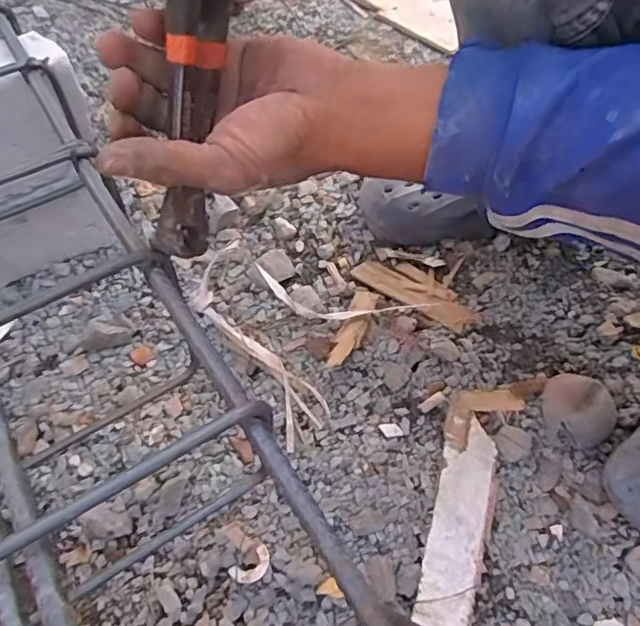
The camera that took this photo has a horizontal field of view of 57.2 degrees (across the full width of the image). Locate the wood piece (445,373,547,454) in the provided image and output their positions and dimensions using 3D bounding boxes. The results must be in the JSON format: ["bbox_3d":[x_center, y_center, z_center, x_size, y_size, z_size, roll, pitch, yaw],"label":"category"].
[{"bbox_3d":[0.146,0.077,0.511,0.114,0.013,0.042,-29,59,-19],"label":"wood piece"}]

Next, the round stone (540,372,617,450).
[{"bbox_3d":[0.213,0.079,0.487,0.057,0.027,0.055,0,54,0],"label":"round stone"}]

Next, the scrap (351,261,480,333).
[{"bbox_3d":[0.098,-0.025,0.595,0.129,0.012,0.051,35,61,23],"label":"scrap"}]

